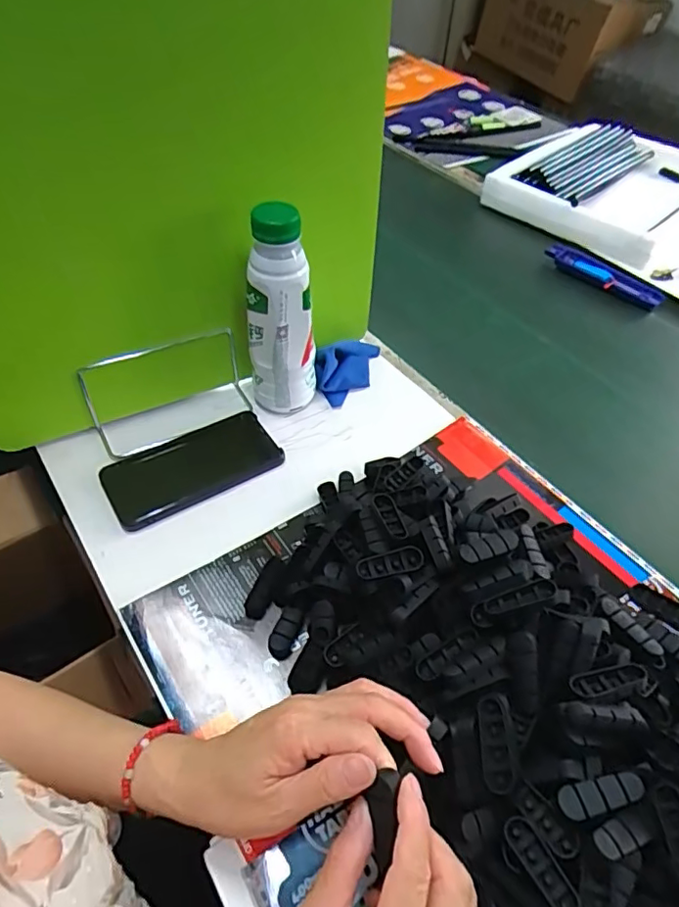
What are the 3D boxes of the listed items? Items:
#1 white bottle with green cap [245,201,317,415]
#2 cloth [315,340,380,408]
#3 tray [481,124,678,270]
[{"bbox_3d":[-0.056,-0.124,0.518,0.060,0.198,0.052,-4,48,-5],"label":"white bottle with green cap"},{"bbox_3d":[0.014,-0.098,0.605,0.048,0.039,0.101,36,56,27],"label":"cloth"},{"bbox_3d":[0.467,-0.440,0.926,0.309,0.063,0.392,38,57,26],"label":"tray"}]

